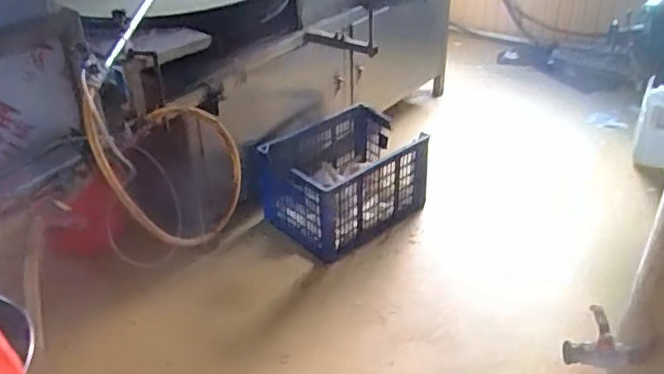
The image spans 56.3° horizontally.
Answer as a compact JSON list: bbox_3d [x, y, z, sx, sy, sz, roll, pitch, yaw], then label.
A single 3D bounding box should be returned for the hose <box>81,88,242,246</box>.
[{"bbox_3d":[-0.321,-0.039,1.285,0.054,0.320,0.387,-19,-10,30],"label":"hose"}]

